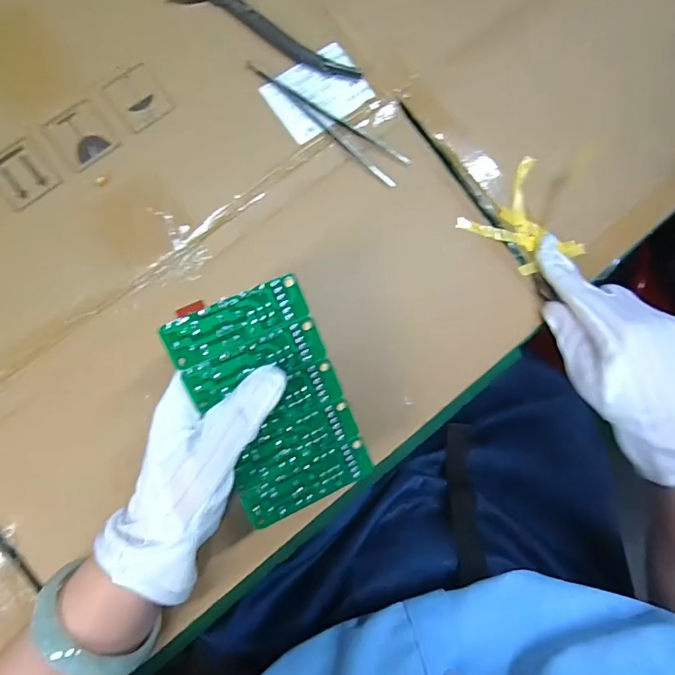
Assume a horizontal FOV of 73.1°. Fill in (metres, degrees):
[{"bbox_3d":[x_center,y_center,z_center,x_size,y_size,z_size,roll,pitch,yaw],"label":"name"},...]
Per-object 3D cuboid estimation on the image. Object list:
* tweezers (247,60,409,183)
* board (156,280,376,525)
[{"bbox_3d":[-0.004,-0.162,0.332,0.133,0.005,0.025,39,83,-2],"label":"tweezers"},{"bbox_3d":[-0.035,0.037,0.257,0.076,0.004,0.128,-25,102,-11],"label":"board"}]

